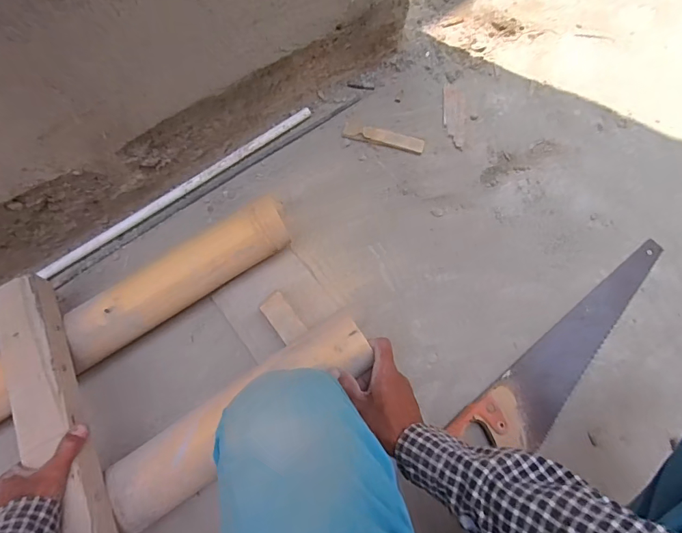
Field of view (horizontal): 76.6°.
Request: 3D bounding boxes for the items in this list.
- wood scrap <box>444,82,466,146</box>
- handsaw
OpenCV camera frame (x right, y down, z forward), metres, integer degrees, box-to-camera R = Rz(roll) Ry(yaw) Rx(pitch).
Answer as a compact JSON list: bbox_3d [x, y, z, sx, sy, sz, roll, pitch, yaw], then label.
[{"bbox_3d":[0.206,-0.277,0.783,0.037,0.004,0.129,2,74,3],"label":"wood scrap"},{"bbox_3d":[0.358,0.125,0.649,0.424,0.023,0.097,-39,76,-9],"label":"handsaw"}]

